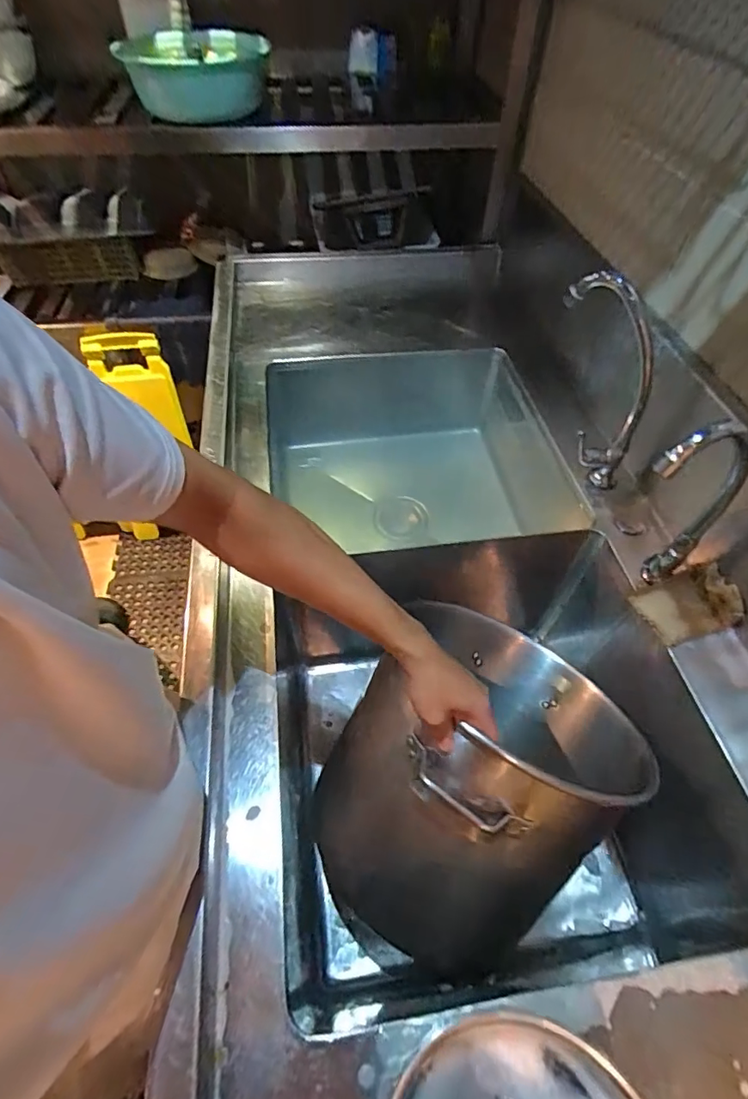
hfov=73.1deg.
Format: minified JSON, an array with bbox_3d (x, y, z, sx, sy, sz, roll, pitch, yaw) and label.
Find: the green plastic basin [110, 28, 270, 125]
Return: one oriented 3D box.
[{"bbox_3d":[-0.408,-1.103,1.158,0.306,0.110,0.384,-11,54,-9],"label":"green plastic basin"}]

